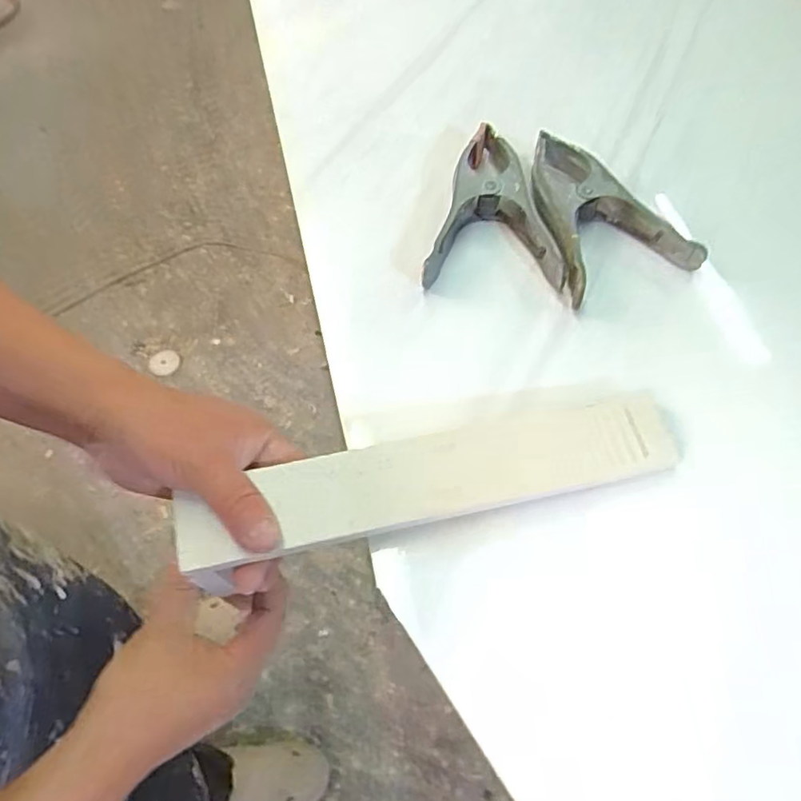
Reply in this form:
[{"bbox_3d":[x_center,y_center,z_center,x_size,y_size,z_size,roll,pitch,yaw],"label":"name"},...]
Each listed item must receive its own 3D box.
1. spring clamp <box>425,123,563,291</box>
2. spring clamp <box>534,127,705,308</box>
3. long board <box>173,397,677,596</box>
[{"bbox_3d":[0.075,-0.159,0.469,0.101,0.031,0.158,4,61,2],"label":"spring clamp"},{"bbox_3d":[0.163,-0.150,0.458,0.100,0.031,0.152,-10,61,-5],"label":"spring clamp"},{"bbox_3d":[0.021,0.050,0.354,0.293,0.025,0.054,-11,61,-9],"label":"long board"}]

